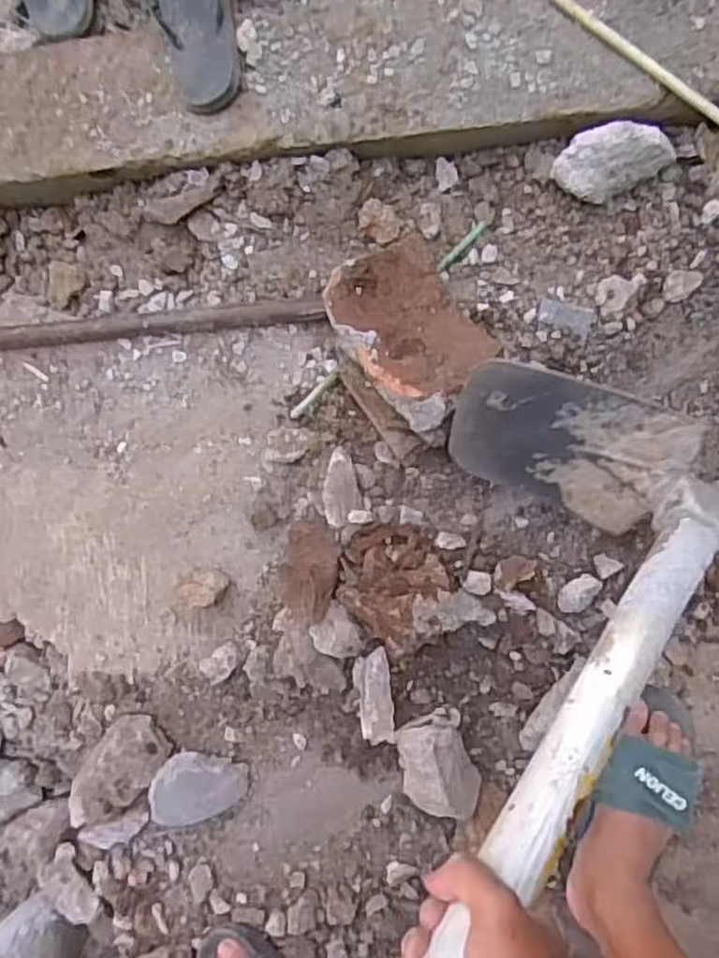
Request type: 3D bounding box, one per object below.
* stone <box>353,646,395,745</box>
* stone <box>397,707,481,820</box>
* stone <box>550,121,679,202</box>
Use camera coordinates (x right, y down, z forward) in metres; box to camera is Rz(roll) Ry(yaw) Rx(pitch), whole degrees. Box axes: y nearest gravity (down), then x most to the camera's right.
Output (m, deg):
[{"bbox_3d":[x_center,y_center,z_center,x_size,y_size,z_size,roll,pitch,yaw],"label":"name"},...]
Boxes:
[{"bbox_3d":[0.015,0.227,0.767,0.044,0.051,0.089,-9,93,9],"label":"stone"},{"bbox_3d":[0.080,0.306,0.764,0.075,0.060,0.116,-16,92,10],"label":"stone"},{"bbox_3d":[0.249,-0.311,0.701,0.110,0.068,0.056,-18,92,10],"label":"stone"}]

